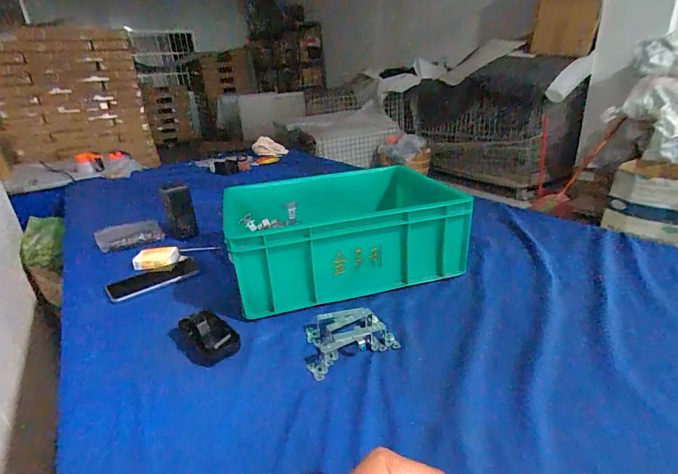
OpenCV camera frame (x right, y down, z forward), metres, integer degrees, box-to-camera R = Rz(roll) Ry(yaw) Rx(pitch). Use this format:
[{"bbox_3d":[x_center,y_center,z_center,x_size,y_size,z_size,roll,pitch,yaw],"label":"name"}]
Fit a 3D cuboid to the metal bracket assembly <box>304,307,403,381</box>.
[{"bbox_3d":[0.017,0.140,0.520,0.125,0.034,0.102,-6,23,-3],"label":"metal bracket assembly"}]

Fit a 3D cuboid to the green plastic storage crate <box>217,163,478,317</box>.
[{"bbox_3d":[0.002,-0.021,0.736,0.397,0.139,0.309,-10,24,-12],"label":"green plastic storage crate"}]

